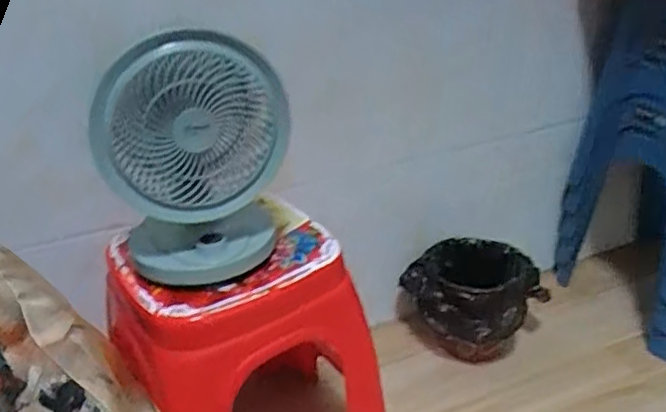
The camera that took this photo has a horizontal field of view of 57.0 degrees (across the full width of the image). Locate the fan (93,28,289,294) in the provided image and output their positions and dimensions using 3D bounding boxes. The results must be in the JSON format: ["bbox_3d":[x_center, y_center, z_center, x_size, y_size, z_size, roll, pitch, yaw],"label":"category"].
[{"bbox_3d":[-0.161,-0.066,0.757,0.213,0.292,0.144,-6,29,-4],"label":"fan"}]

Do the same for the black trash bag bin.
[{"bbox_3d":[0.288,0.206,1.278,0.269,0.221,0.198,14,33,29],"label":"black trash bag bin"}]

